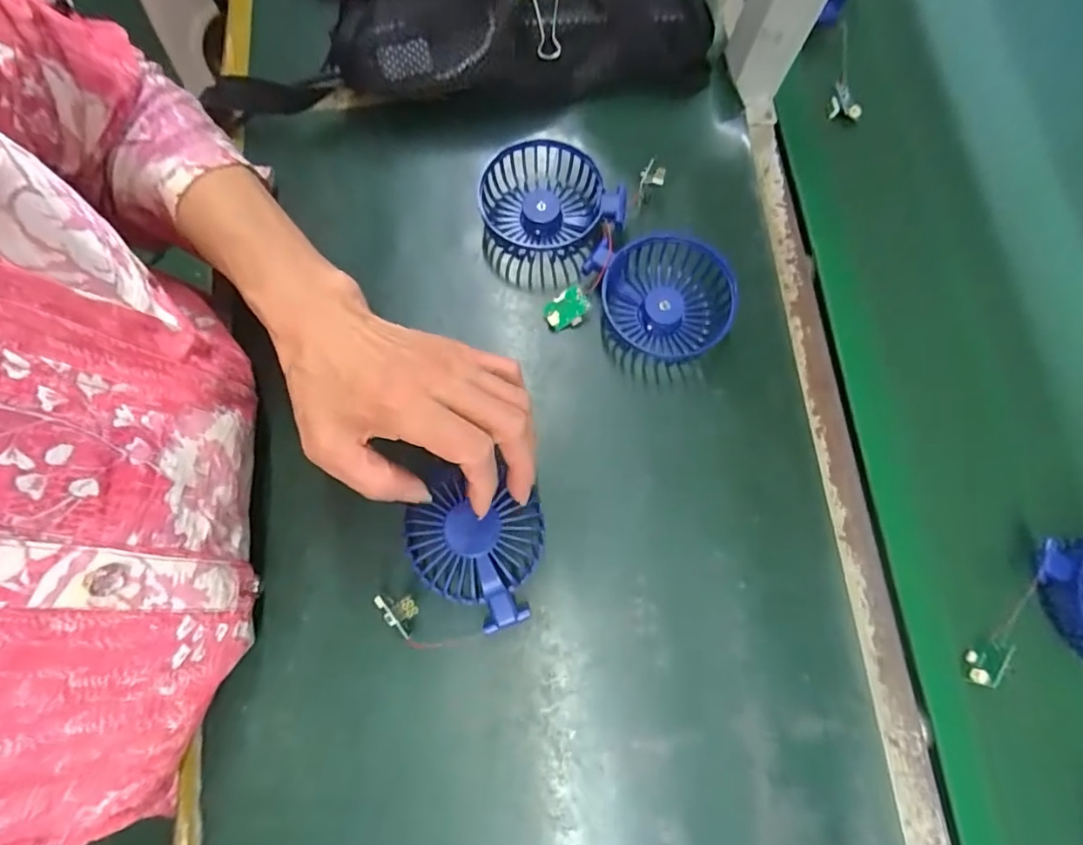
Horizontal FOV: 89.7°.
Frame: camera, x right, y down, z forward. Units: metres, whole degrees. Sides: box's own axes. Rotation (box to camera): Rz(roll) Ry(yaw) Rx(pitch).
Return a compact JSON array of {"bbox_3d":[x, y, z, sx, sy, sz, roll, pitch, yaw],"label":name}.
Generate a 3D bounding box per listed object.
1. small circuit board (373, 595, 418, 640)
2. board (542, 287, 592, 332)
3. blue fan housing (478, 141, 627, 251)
[{"bbox_3d":[-0.084,0.112,0.324,0.020,0.013,0.029,-35,79,-10],"label":"small circuit board"},{"bbox_3d":[0.018,-0.078,0.382,0.032,0.009,0.025,-30,111,17],"label":"board"},{"bbox_3d":[0.003,-0.158,0.401,0.086,0.037,0.090,0,75,-1],"label":"blue fan housing"}]

